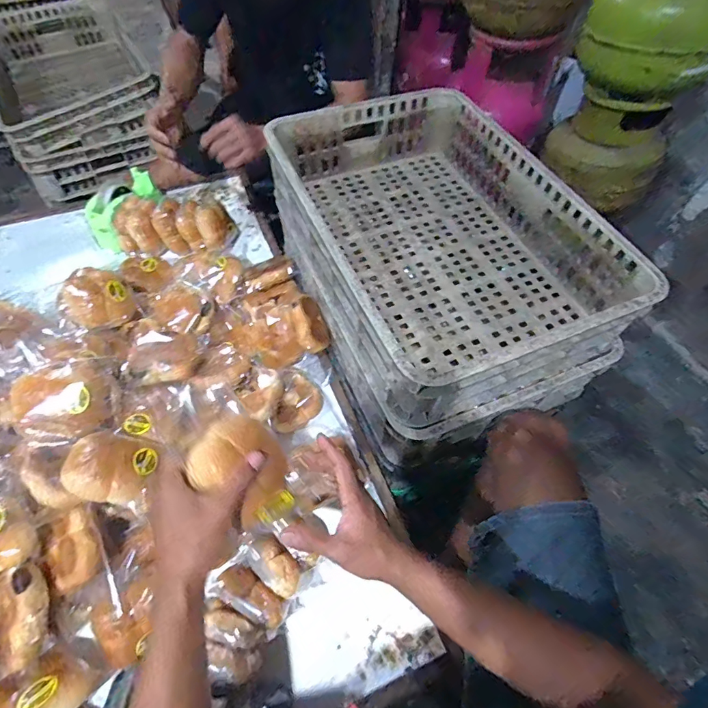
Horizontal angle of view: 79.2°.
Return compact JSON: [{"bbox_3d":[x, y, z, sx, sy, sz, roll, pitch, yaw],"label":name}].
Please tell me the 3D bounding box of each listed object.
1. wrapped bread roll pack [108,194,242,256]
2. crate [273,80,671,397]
[{"bbox_3d":[-0.407,-0.297,0.979,0.248,0.099,0.106,1,56,-2],"label":"wrapped bread roll pack"},{"bbox_3d":[0.130,-0.216,0.743,0.408,0.151,0.611,-20,59,-15],"label":"crate"}]

